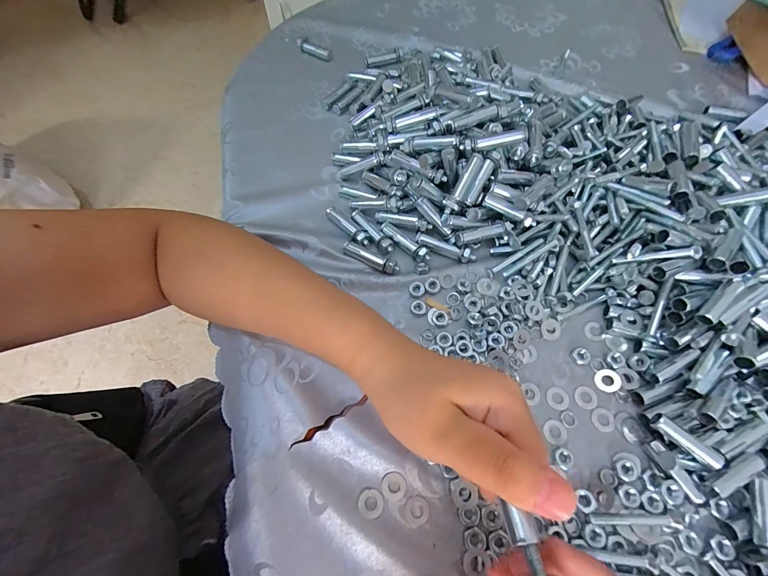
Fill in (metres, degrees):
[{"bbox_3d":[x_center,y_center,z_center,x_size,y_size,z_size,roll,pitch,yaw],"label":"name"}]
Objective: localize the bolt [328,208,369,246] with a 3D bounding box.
[{"bbox_3d":[-0.034,-0.058,0.310,0.015,0.010,0.054,-39,69,-17],"label":"bolt"}]

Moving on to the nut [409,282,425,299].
[{"bbox_3d":[0.029,0.001,0.283,0.014,0.005,0.013,-1,64,1],"label":"nut"}]

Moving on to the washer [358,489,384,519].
[{"bbox_3d":[-0.009,0.143,0.218,0.017,0.004,0.016,-1,64,1],"label":"washer"}]

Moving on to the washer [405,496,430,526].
[{"bbox_3d":[0.022,0.147,0.217,0.016,0.004,0.016,-1,64,1],"label":"washer"}]

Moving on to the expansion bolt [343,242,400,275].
[{"bbox_3d":[-0.012,-0.027,0.294,0.054,0.009,0.011,28,67,14],"label":"expansion bolt"}]

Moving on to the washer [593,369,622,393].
[{"bbox_3d":[0.170,0.071,0.250,0.018,0.005,0.017,-1,64,1],"label":"washer"}]

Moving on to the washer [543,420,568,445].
[{"bbox_3d":[0.124,0.104,0.237,0.016,0.004,0.016,-7,64,-2],"label":"washer"}]

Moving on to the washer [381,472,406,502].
[{"bbox_3d":[0.007,0.135,0.222,0.017,0.004,0.016,-1,64,1],"label":"washer"}]

